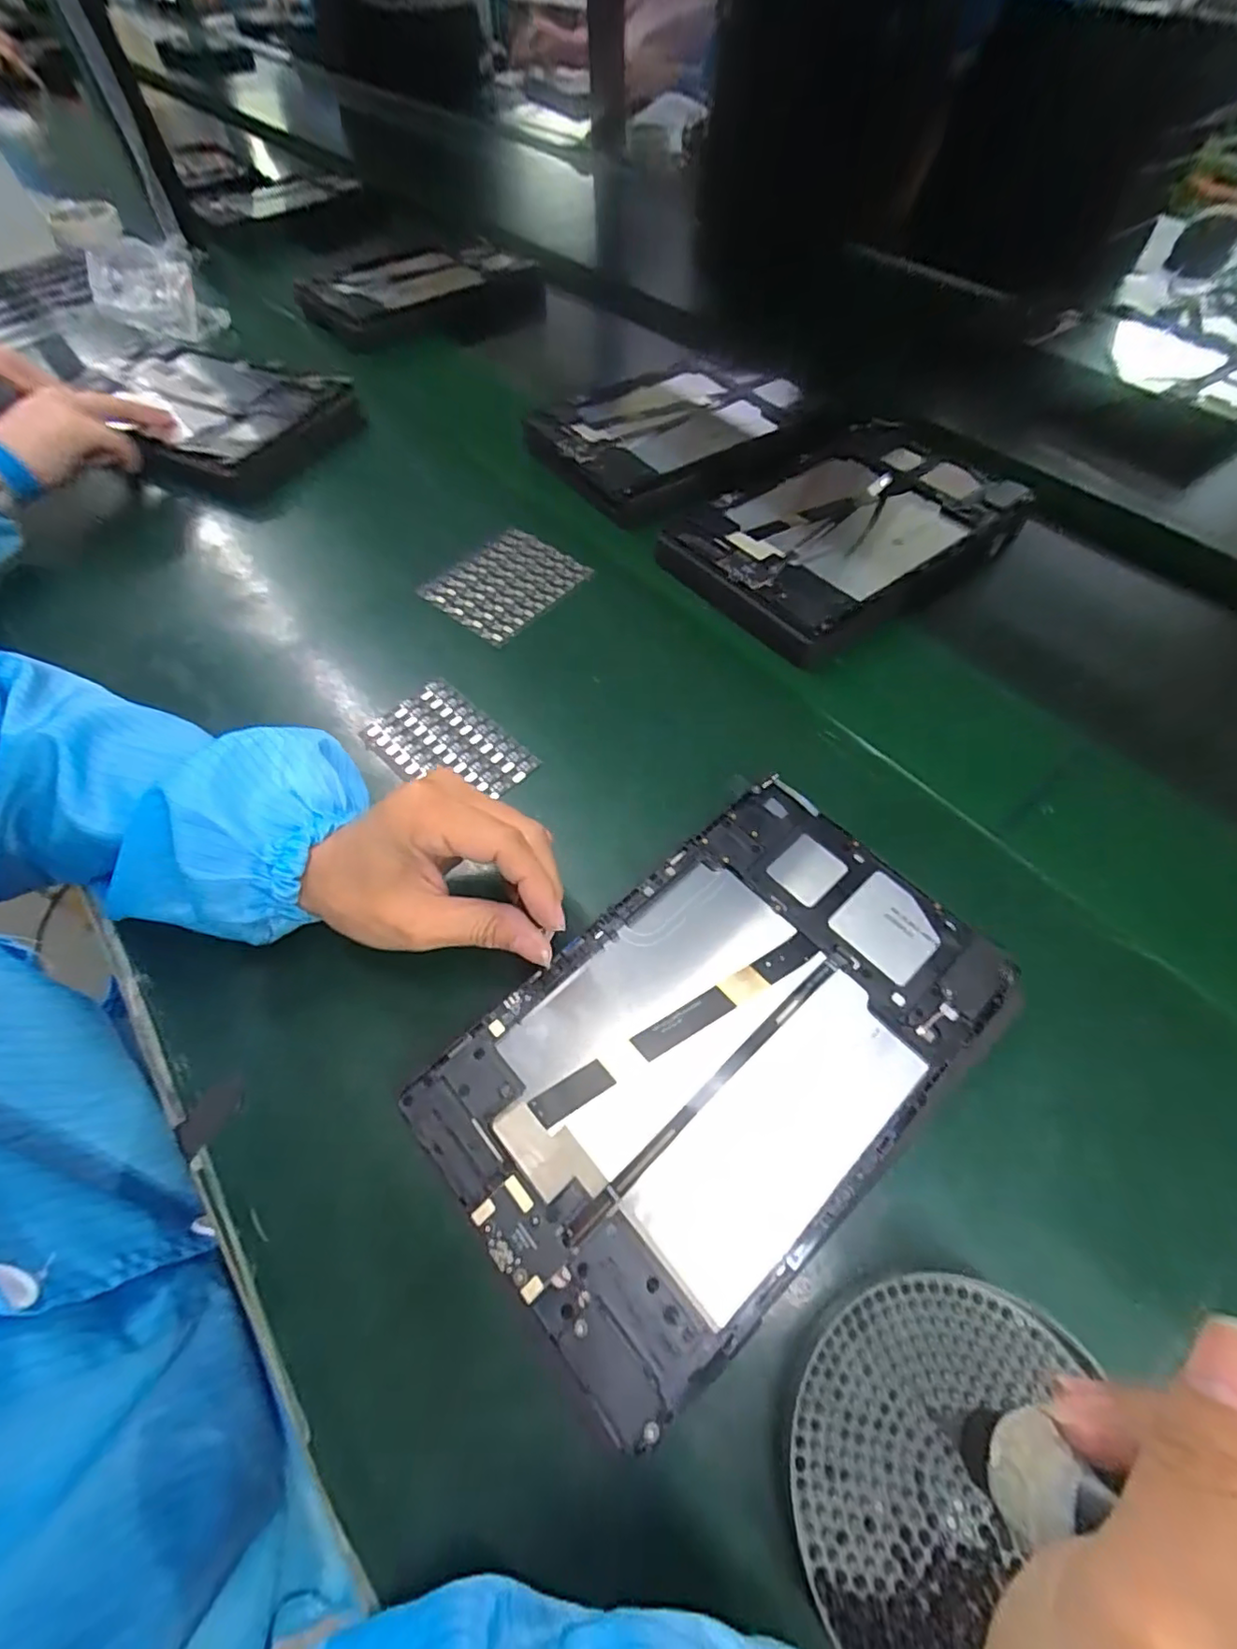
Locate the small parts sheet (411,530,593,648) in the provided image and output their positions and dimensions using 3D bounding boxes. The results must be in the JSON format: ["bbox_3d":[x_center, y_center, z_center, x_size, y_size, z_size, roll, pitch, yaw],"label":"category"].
[{"bbox_3d":[-0.081,-0.175,0.437,0.086,0.006,0.094,35,67,21],"label":"small parts sheet"}]

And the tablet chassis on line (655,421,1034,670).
[{"bbox_3d":[0.168,-0.220,0.442,0.258,0.023,0.158,-34,63,-17],"label":"tablet chassis on line"}]

